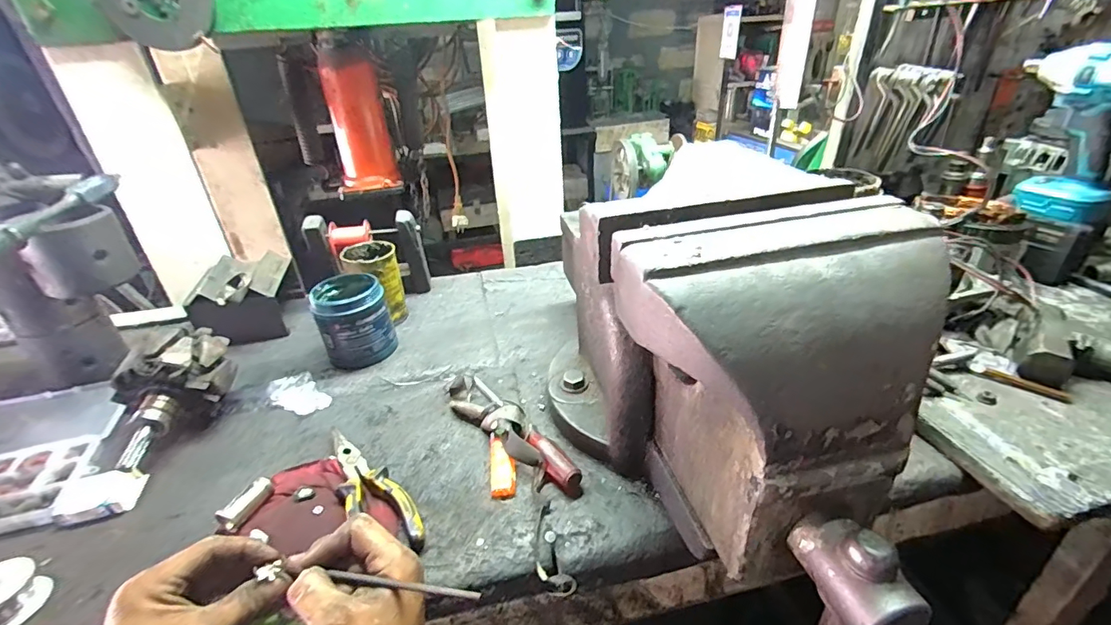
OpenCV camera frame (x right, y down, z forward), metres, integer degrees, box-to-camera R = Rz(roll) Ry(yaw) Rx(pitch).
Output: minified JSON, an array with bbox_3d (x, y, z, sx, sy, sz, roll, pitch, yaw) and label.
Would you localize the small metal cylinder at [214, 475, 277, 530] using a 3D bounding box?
[{"bbox_3d":[-0.293,0.179,0.459,0.018,0.016,0.049,11,33,22],"label":"small metal cylinder"}]

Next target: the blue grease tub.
[{"bbox_3d":[-0.274,0.012,0.661,0.092,0.101,0.089,-17,33,-22],"label":"blue grease tub"}]

